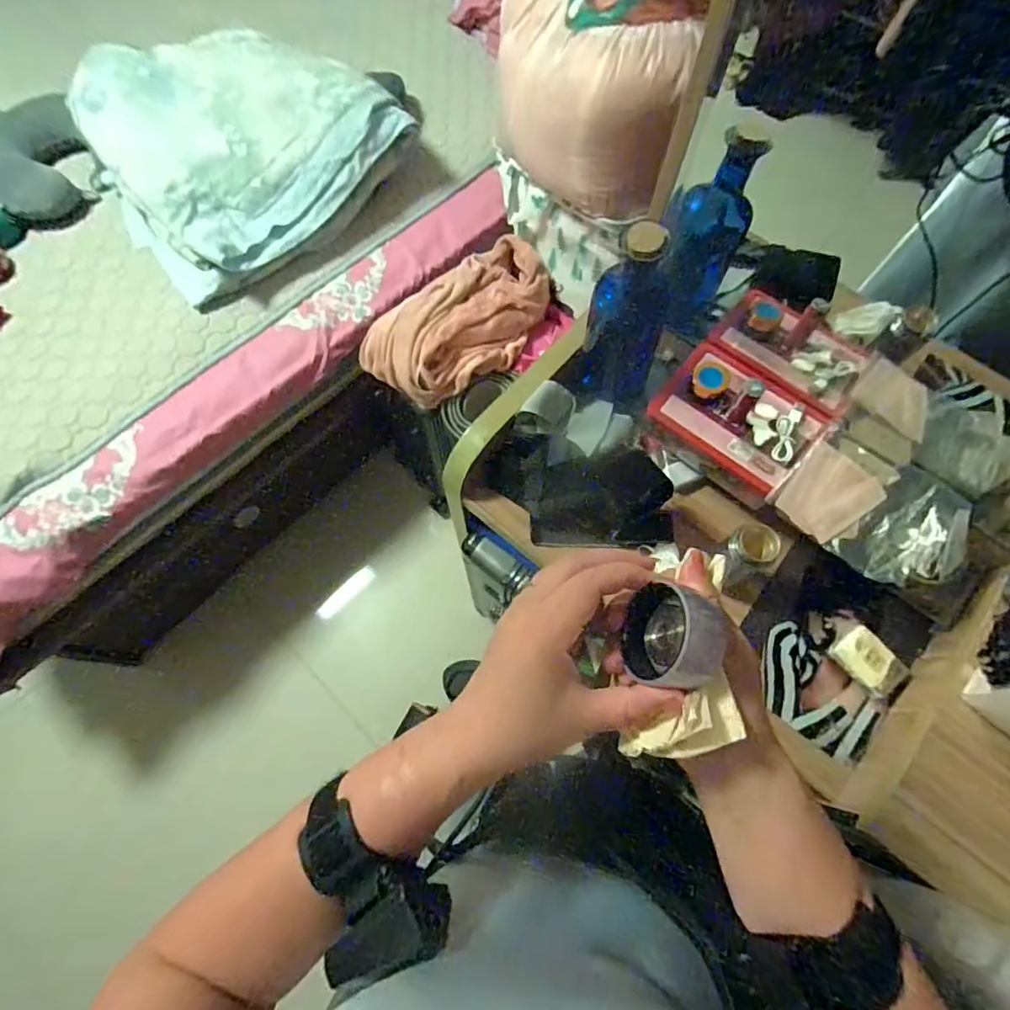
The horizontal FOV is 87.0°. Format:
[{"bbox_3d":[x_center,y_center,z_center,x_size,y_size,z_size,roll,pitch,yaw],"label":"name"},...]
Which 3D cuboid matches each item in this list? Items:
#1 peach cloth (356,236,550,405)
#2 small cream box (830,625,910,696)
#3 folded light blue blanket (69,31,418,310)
[{"bbox_3d":[-0.081,-0.323,0.970,0.330,0.141,0.195,-32,72,-12],"label":"peach cloth"},{"bbox_3d":[0.464,0.199,0.676,0.057,0.016,0.082,-42,75,-15],"label":"small cream box"},{"bbox_3d":[-0.518,-0.709,1.040,0.517,0.241,0.418,-42,75,-15],"label":"folded light blue blanket"}]

